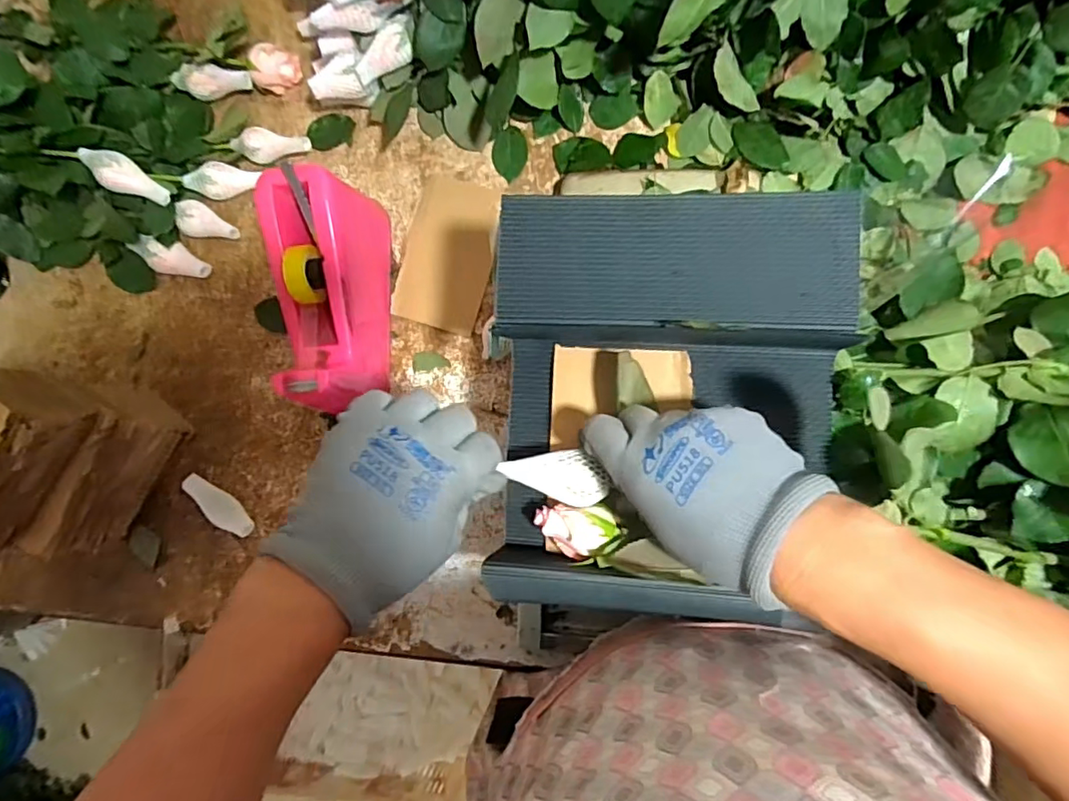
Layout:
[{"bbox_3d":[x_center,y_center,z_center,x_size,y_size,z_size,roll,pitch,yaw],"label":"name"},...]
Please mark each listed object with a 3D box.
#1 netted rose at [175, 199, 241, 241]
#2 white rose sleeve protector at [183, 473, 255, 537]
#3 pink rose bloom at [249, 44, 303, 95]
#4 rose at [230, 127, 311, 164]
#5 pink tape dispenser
[{"bbox_3d":[-0.316,-0.170,0.553,0.057,0.029,0.032,23,91,8],"label":"netted rose"},{"bbox_3d":[-0.300,0.100,0.536,0.075,0.012,0.025,40,93,7],"label":"white rose sleeve protector"},{"bbox_3d":[-0.248,-0.318,0.548,0.041,0.034,0.034,10,89,8],"label":"pink rose bloom"},{"bbox_3d":[-0.254,-0.242,0.548,0.076,0.029,0.031,12,89,8],"label":"rose"},{"bbox_3d":[-0.175,-0.087,0.495,0.074,0.105,0.193,-7,87,7],"label":"pink tape dispenser"}]

